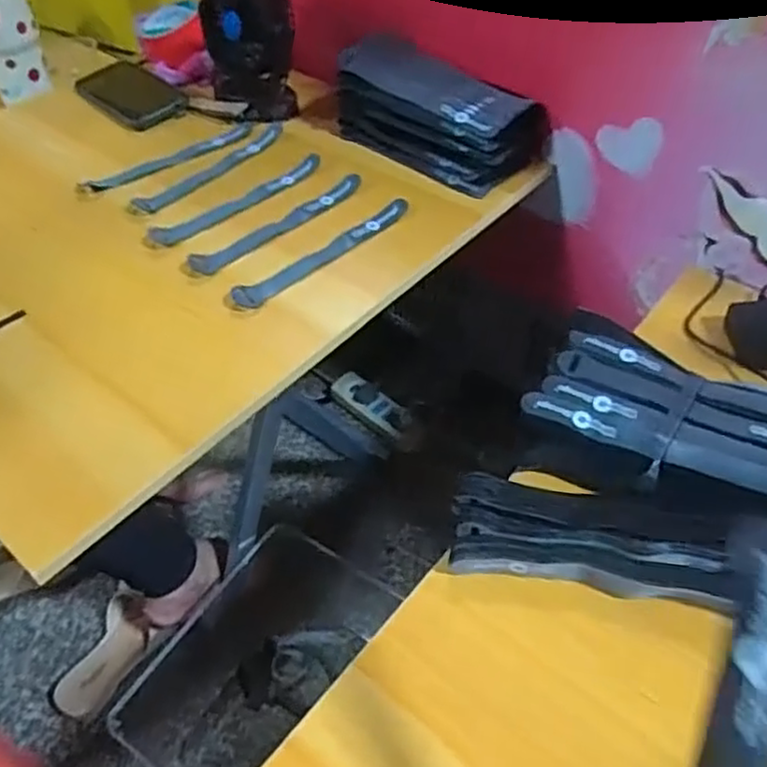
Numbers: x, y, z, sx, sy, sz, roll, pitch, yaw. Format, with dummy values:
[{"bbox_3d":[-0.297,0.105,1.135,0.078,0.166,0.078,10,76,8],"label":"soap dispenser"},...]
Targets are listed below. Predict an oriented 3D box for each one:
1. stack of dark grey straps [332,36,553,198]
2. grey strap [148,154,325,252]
[{"bbox_3d":[0.056,-0.304,0.765,0.224,0.067,0.122,31,57,28],"label":"stack of dark grey straps"},{"bbox_3d":[-0.145,-0.187,0.715,0.209,0.008,0.035,-35,55,-24],"label":"grey strap"}]

